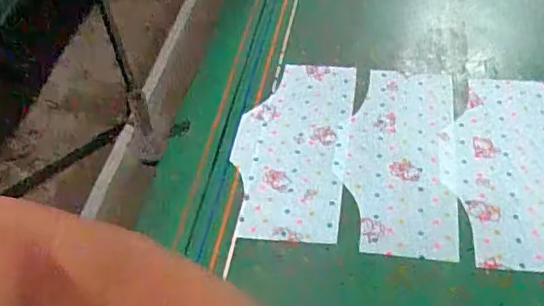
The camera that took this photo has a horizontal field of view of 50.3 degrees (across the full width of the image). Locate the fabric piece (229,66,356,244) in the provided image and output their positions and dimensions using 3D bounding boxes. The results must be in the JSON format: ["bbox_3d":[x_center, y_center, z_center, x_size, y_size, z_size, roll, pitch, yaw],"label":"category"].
[{"bbox_3d":[0.025,-0.016,0.701,0.132,0.006,0.282,4,48,10],"label":"fabric piece"}]

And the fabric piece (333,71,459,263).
[{"bbox_3d":[0.144,-0.002,0.676,0.131,0.004,0.280,4,48,11],"label":"fabric piece"}]

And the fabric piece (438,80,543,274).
[{"bbox_3d":[0.260,0.008,0.653,0.132,0.005,0.285,4,48,11],"label":"fabric piece"}]

